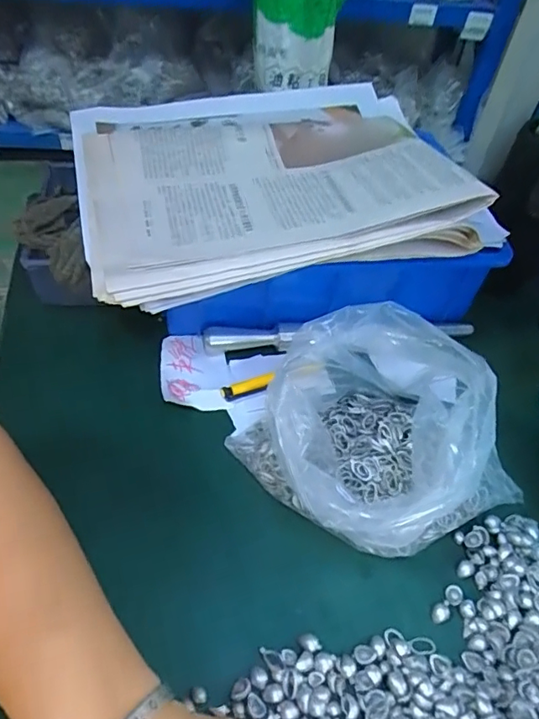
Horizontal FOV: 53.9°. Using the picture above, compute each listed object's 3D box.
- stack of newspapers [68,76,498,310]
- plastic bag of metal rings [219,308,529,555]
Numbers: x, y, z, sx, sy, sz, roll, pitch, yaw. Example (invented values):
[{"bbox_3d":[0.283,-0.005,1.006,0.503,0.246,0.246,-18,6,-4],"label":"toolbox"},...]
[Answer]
[{"bbox_3d":[-0.002,-0.168,0.437,0.295,0.053,0.262,-10,52,-14],"label":"stack of newspapers"},{"bbox_3d":[0.075,0.045,0.349,0.143,0.094,0.162,-34,61,-29],"label":"plastic bag of metal rings"}]

